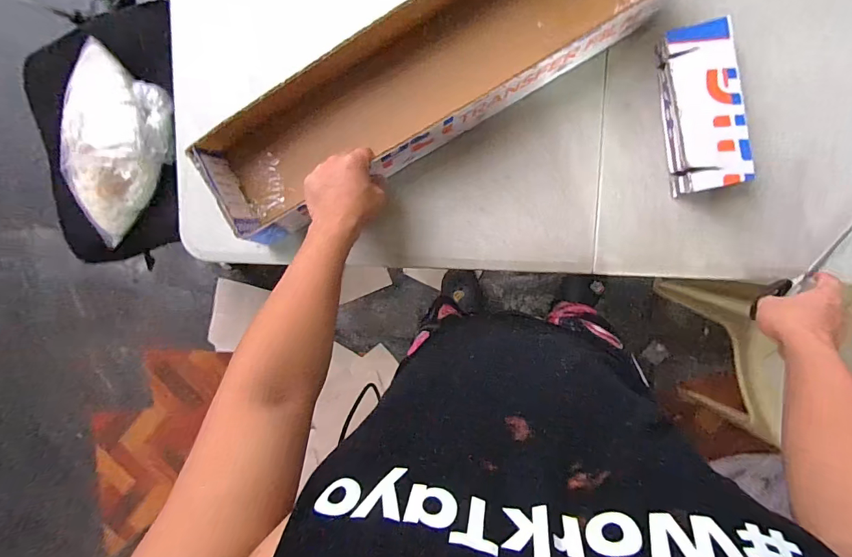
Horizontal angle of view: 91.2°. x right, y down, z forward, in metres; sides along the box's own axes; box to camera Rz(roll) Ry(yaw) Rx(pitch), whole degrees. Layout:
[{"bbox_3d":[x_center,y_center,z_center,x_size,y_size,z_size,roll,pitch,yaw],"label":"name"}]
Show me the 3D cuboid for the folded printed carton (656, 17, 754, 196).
[{"bbox_3d":[0.347,-0.213,0.528,0.079,0.045,0.199,-10,95,6],"label":"folded printed carton"}]

